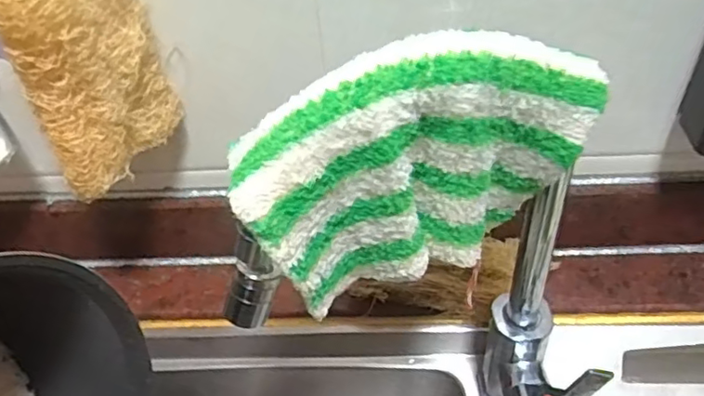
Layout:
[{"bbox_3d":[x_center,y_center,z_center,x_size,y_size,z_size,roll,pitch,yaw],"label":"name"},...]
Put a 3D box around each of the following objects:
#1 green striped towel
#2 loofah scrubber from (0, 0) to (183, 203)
[{"bbox_3d":[0.034,-0.016,0.288,0.171,0.113,0.041,-21,47,-15],"label":"green striped towel"},{"bbox_3d":[-0.174,-0.096,0.404,0.086,0.172,0.075,-21,47,-15],"label":"loofah scrubber"}]

